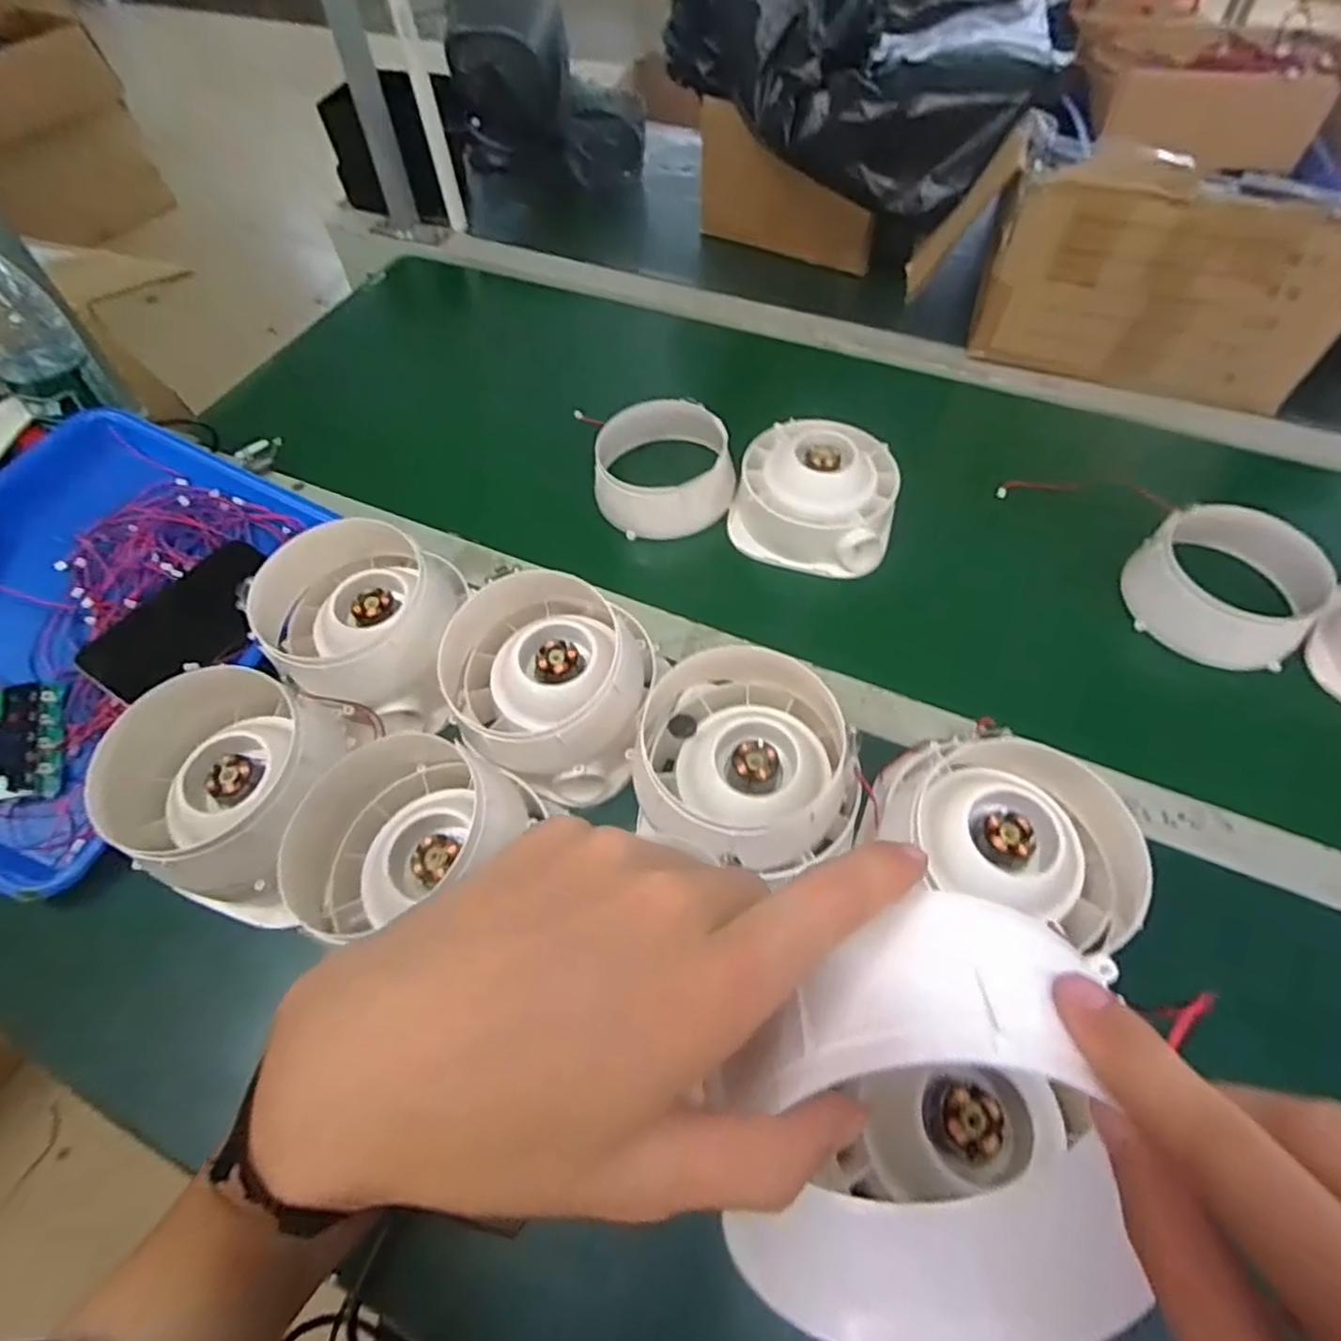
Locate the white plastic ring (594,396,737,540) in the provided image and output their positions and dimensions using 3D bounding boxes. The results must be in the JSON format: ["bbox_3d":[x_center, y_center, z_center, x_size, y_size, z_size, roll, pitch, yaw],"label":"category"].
[{"bbox_3d":[-0.006,-0.176,0.597,0.117,0.065,0.096,-8,58,-3],"label":"white plastic ring"}]

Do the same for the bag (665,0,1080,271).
[{"bbox_3d":[0.209,-0.663,0.732,0.389,0.288,0.430,23,61,15],"label":"bag"}]

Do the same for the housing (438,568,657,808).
[{"bbox_3d":[-0.081,0.006,0.456,0.124,0.090,0.131,-1,58,1],"label":"housing"}]

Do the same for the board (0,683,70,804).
[{"bbox_3d":[-0.450,0.050,0.461,0.064,0.014,0.081,-4,71,-25],"label":"board"}]

